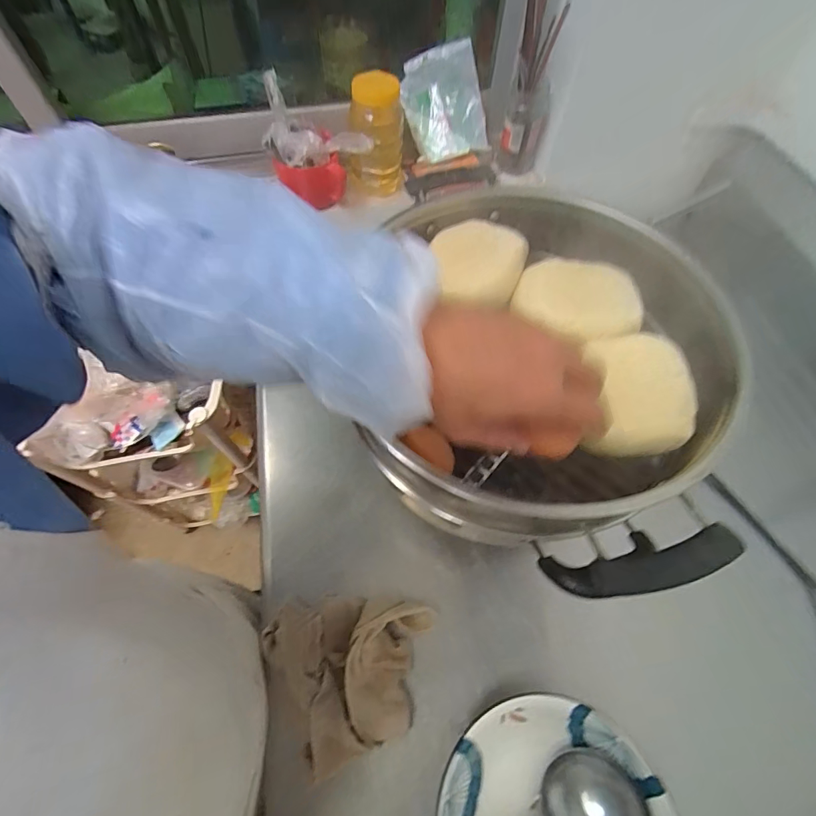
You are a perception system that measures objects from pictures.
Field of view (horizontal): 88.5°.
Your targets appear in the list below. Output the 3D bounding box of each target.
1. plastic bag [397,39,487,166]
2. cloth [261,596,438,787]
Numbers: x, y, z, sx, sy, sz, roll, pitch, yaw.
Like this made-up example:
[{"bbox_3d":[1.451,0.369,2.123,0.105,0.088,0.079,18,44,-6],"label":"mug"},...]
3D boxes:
[{"bbox_3d":[0.063,-0.500,0.705,0.124,0.153,0.050,-20,49,8],"label":"plastic bag"},{"bbox_3d":[-0.068,0.286,0.443,0.184,0.067,0.163,2,60,1],"label":"cloth"}]

